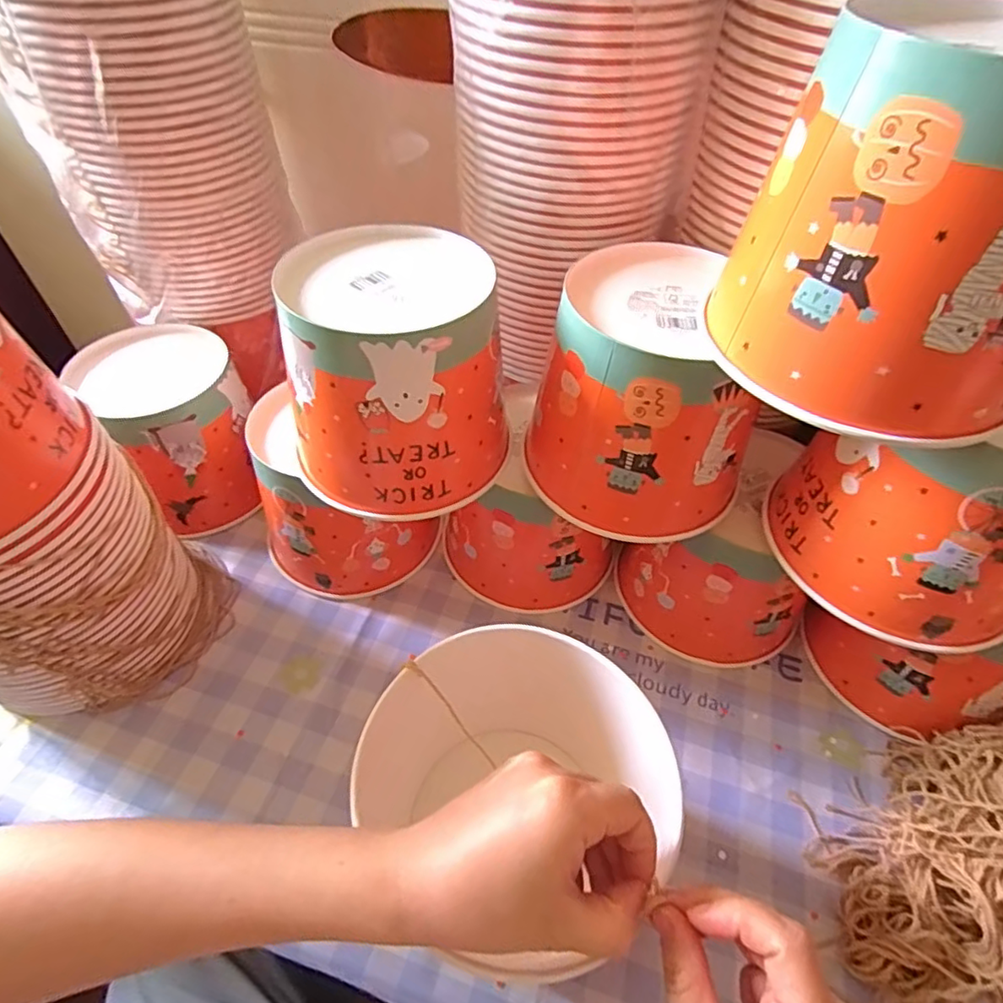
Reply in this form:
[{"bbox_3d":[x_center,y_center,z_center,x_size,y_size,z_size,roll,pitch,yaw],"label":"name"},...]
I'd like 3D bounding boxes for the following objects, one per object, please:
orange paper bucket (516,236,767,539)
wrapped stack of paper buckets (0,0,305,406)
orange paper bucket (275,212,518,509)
[{"bbox_3d":[0.093,-0.074,0.388,0.138,0.136,0.140,7,51,4],"label":"orange paper bucket"},{"bbox_3d":[-0.274,-0.296,0.478,0.140,0.351,0.144,14,52,10],"label":"wrapped stack of paper buckets"},{"bbox_3d":[-0.074,-0.087,0.392,0.140,0.130,0.143,-9,52,-9],"label":"orange paper bucket"}]

